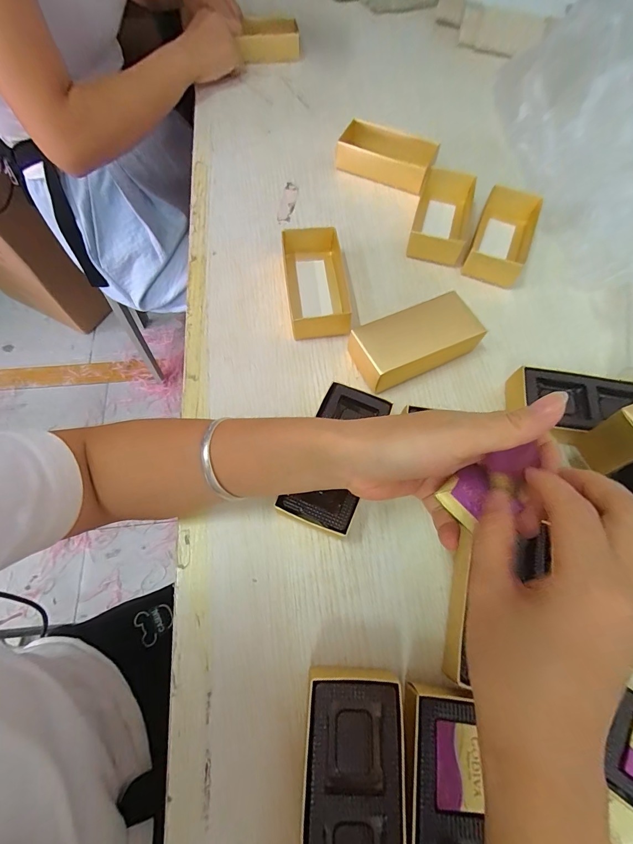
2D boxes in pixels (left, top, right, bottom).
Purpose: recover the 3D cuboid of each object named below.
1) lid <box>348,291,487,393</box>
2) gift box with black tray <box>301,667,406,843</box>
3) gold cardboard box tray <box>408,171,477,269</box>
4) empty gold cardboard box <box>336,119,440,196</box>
[{"bbox_3d":[0.089,-0.072,0.333,0.119,0.035,0.062,-25,70,-11],"label":"lid"},{"bbox_3d":[0.021,0.212,0.209,0.054,0.034,0.119,3,67,0],"label":"gift box with black tray"},{"bbox_3d":[0.144,-0.230,0.405,0.065,0.030,0.113,17,68,6],"label":"gold cardboard box tray"},{"bbox_3d":[0.084,-0.326,0.440,0.116,0.031,0.056,20,68,7],"label":"empty gold cardboard box"}]

